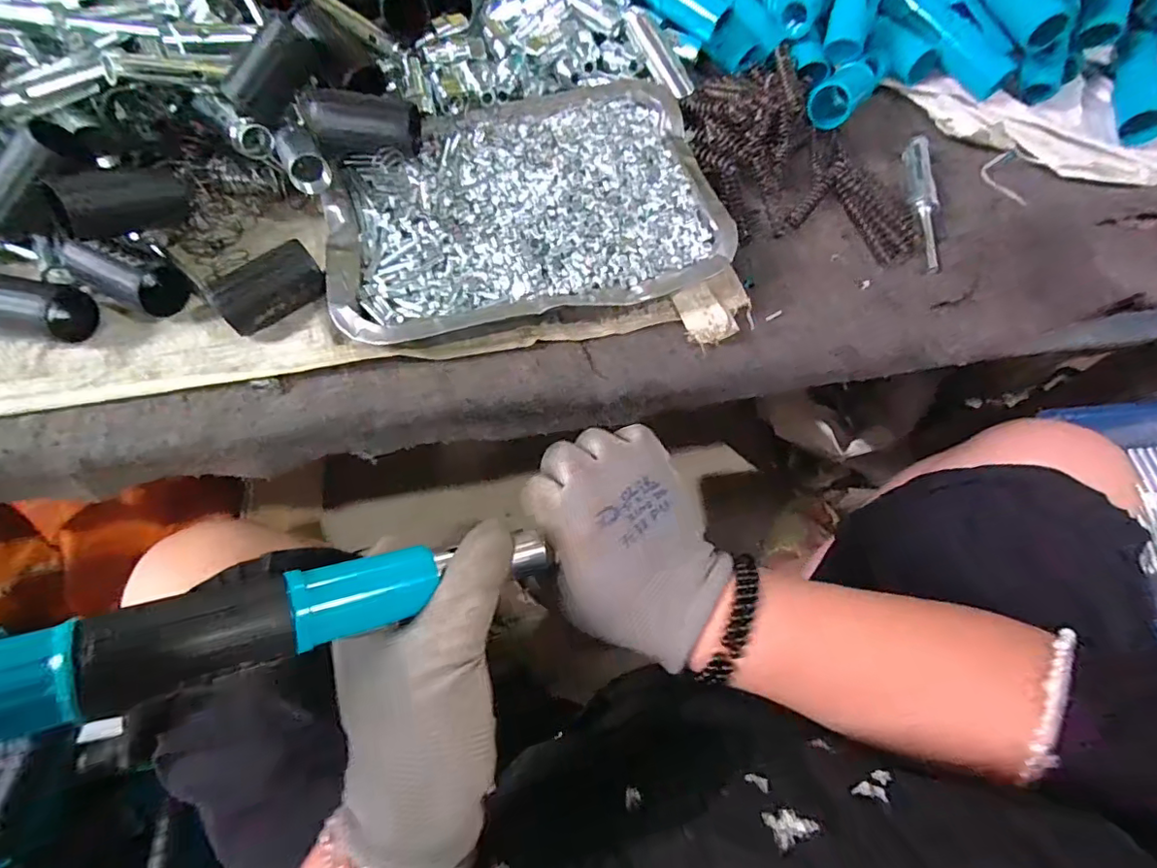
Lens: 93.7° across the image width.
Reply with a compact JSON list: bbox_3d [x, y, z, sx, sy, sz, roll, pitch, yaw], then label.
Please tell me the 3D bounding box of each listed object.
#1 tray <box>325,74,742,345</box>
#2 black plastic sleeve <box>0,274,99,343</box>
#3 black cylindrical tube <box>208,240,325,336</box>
[{"bbox_3d":[-0.038,-0.153,0.363,0.248,0.035,0.177,-12,66,-8],"label":"tray"},{"bbox_3d":[-0.320,-0.075,0.317,0.068,0.032,0.034,12,65,3],"label":"black plastic sleeve"},{"bbox_3d":[-0.185,-0.087,0.328,0.025,0.034,0.060,43,70,16],"label":"black cylindrical tube"}]

